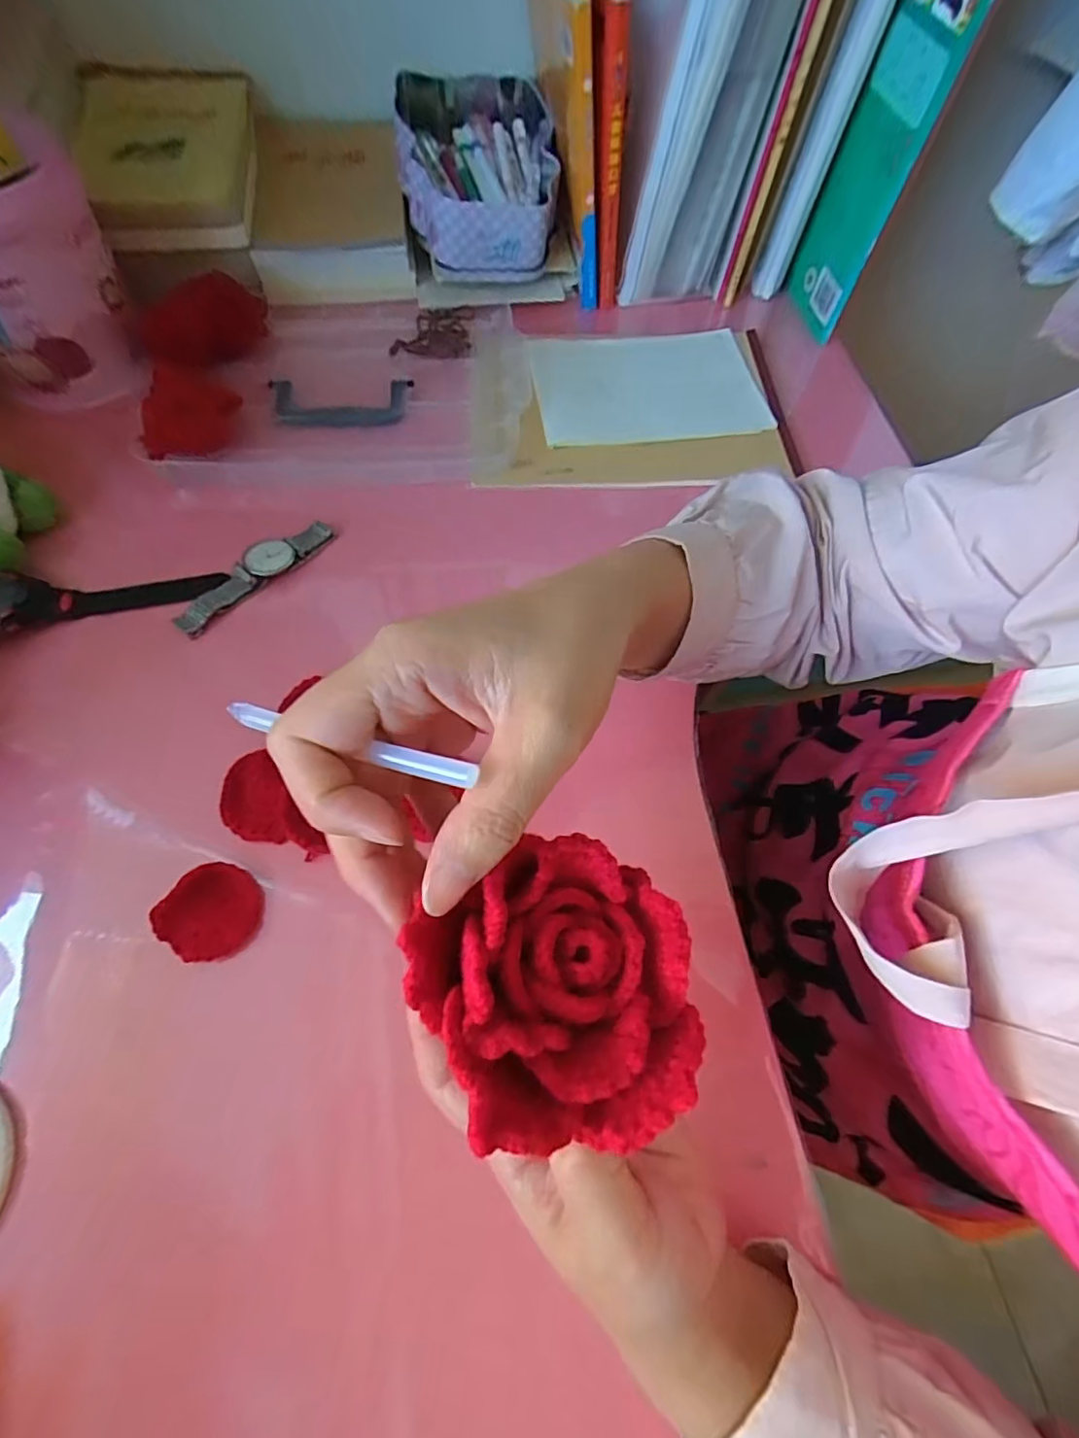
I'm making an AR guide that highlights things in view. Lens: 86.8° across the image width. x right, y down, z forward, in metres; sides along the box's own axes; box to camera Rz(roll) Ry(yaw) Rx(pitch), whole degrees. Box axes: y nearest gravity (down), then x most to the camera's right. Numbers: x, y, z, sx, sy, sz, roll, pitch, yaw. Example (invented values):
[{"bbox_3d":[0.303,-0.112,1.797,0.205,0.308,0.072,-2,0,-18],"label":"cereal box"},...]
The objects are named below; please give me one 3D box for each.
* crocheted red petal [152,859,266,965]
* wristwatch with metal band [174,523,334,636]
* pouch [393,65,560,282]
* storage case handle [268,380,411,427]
[{"bbox_3d":[-0.164,0.097,0.287,0.041,0.018,0.045,1,64,-2],"label":"crocheted red petal"},{"bbox_3d":[-0.189,-0.098,0.378,0.114,0.011,0.030,-41,72,-19],"label":"wristwatch with metal band"},{"bbox_3d":[-0.055,-0.490,0.512,0.134,0.057,0.234,-3,65,-4],"label":"pouch"},{"bbox_3d":[-0.158,-0.249,0.452,0.105,0.010,0.053,2,64,-2],"label":"storage case handle"}]

